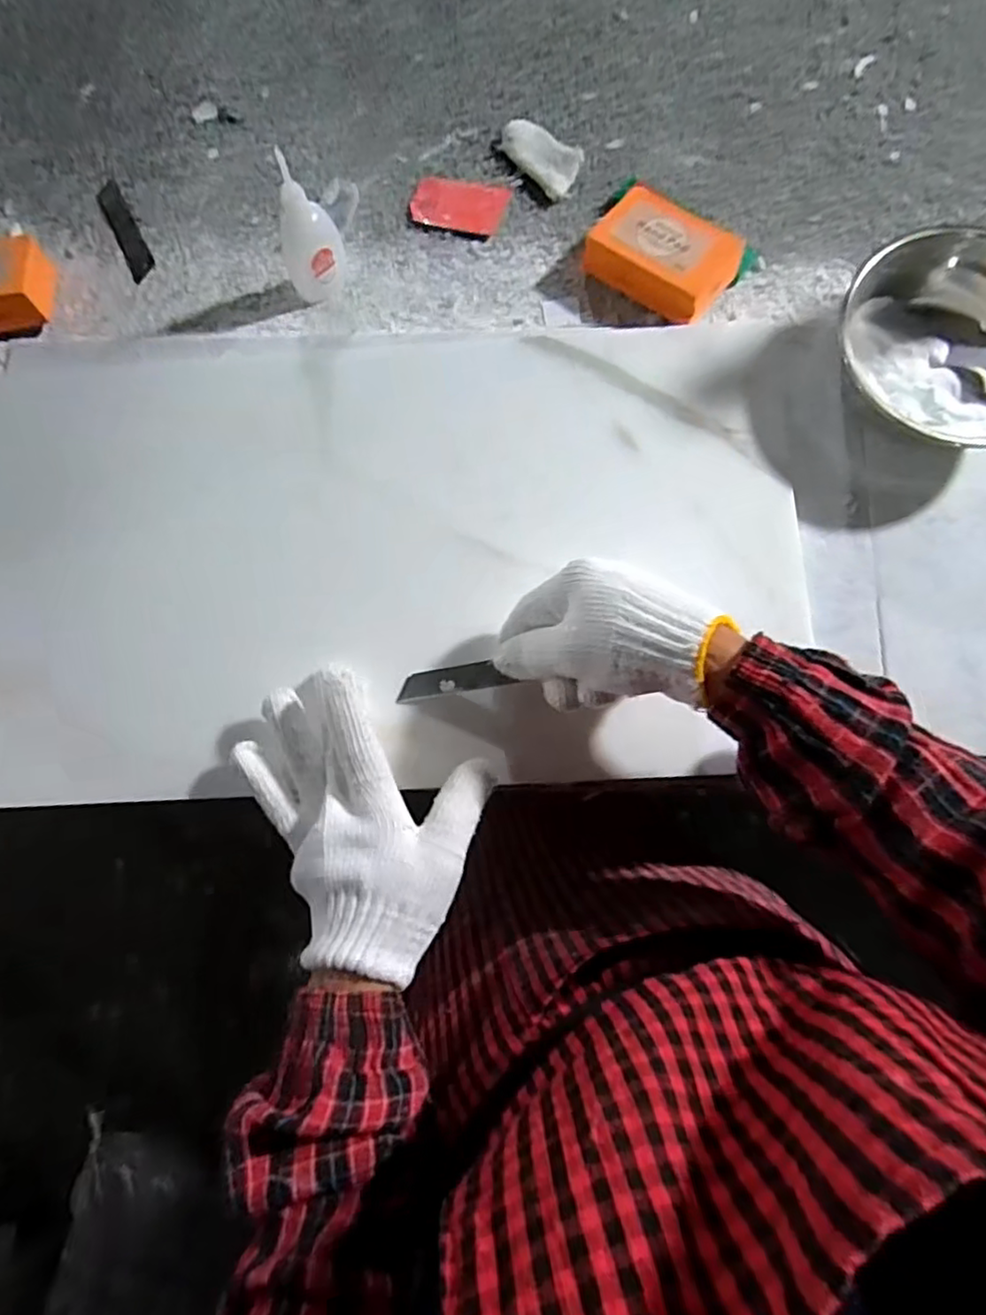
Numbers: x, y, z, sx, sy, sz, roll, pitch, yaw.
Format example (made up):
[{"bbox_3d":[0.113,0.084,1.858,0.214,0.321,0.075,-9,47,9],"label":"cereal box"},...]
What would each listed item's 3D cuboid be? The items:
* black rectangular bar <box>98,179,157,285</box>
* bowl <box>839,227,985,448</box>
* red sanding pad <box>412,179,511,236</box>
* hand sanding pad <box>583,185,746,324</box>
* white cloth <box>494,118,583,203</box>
[{"bbox_3d":[-0.286,-0.332,0.504,0.020,0.004,0.096,-27,79,-4],"label":"black rectangular bar"},{"bbox_3d":[0.294,-0.200,0.422,0.145,0.062,0.138,31,80,8],"label":"bowl"},{"bbox_3d":[-0.025,-0.348,0.496,0.072,0.007,0.047,11,78,4],"label":"red sanding pad"},{"bbox_3d":[0.120,-0.285,0.461,0.097,0.036,0.073,39,82,9],"label":"hand sanding pad"},{"bbox_3d":[0.039,-0.386,0.498,0.041,0.012,0.073,-38,79,-6],"label":"white cloth"}]

